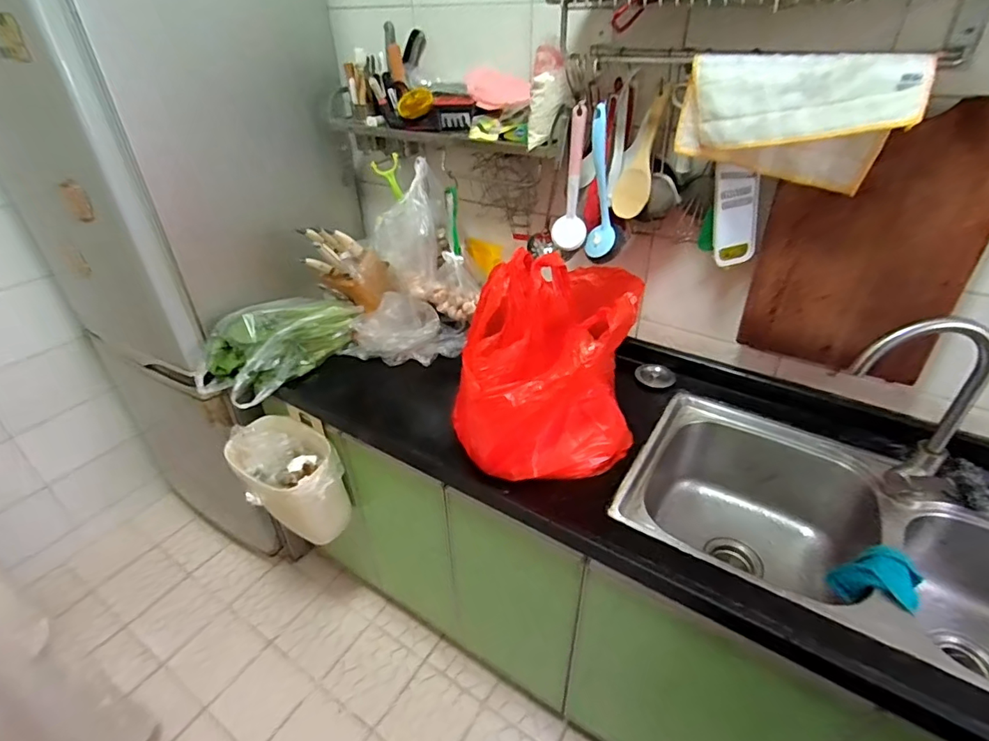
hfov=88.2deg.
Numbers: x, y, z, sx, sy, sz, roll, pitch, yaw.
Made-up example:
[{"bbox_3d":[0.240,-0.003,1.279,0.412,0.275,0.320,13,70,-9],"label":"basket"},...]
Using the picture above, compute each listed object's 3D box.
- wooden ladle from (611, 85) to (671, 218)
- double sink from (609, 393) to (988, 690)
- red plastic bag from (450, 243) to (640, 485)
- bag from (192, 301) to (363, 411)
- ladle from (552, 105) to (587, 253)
[{"bbox_3d":[0.276,-0.398,0.941,0.065,0.224,0.024,30,25,36],"label":"wooden ladle"},{"bbox_3d":[0.641,0.355,0.927,0.775,0.243,0.463,21,41,28],"label":"double sink"},{"bbox_3d":[0.117,-0.015,0.915,0.279,0.354,0.308,8,36,12],"label":"red plastic bag"},{"bbox_3d":[-0.504,-0.066,1.206,0.170,0.148,0.371,25,43,31],"label":"bag"},{"bbox_3d":[0.150,-0.358,0.970,0.063,0.252,0.031,6,36,9],"label":"ladle"}]

